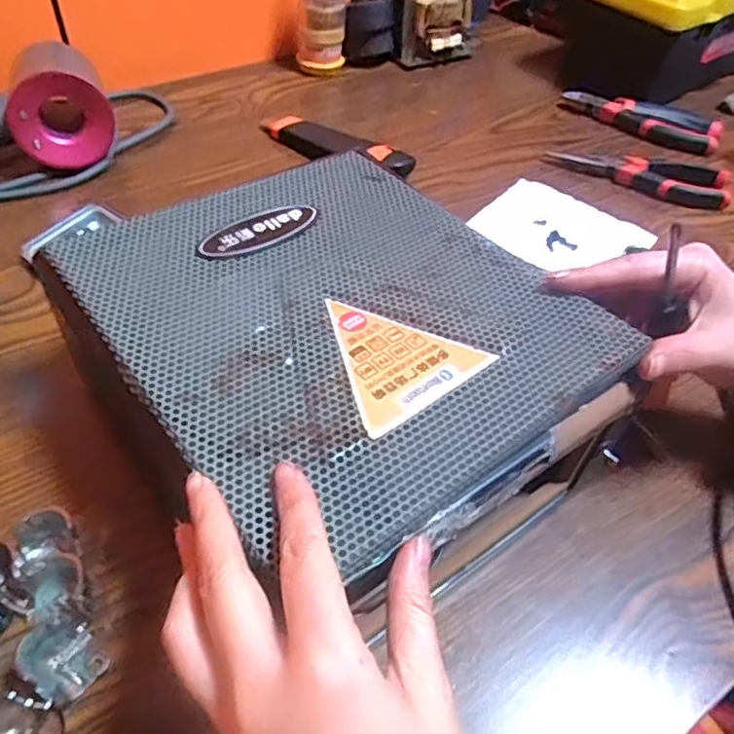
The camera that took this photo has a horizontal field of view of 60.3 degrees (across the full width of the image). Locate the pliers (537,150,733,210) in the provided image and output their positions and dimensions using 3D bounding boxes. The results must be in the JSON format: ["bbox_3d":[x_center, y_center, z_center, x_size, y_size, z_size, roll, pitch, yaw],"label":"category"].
[{"bbox_3d":[0.247,-0.180,0.581,0.159,0.020,0.051,18,49,12],"label":"pliers"}]

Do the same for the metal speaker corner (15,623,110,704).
[{"bbox_3d":[-0.132,0.125,0.273,0.028,0.022,0.028,2,48,-2],"label":"metal speaker corner"}]

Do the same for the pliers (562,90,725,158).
[{"bbox_3d":[0.280,-0.255,0.646,0.155,0.021,0.066,26,51,19],"label":"pliers"}]

